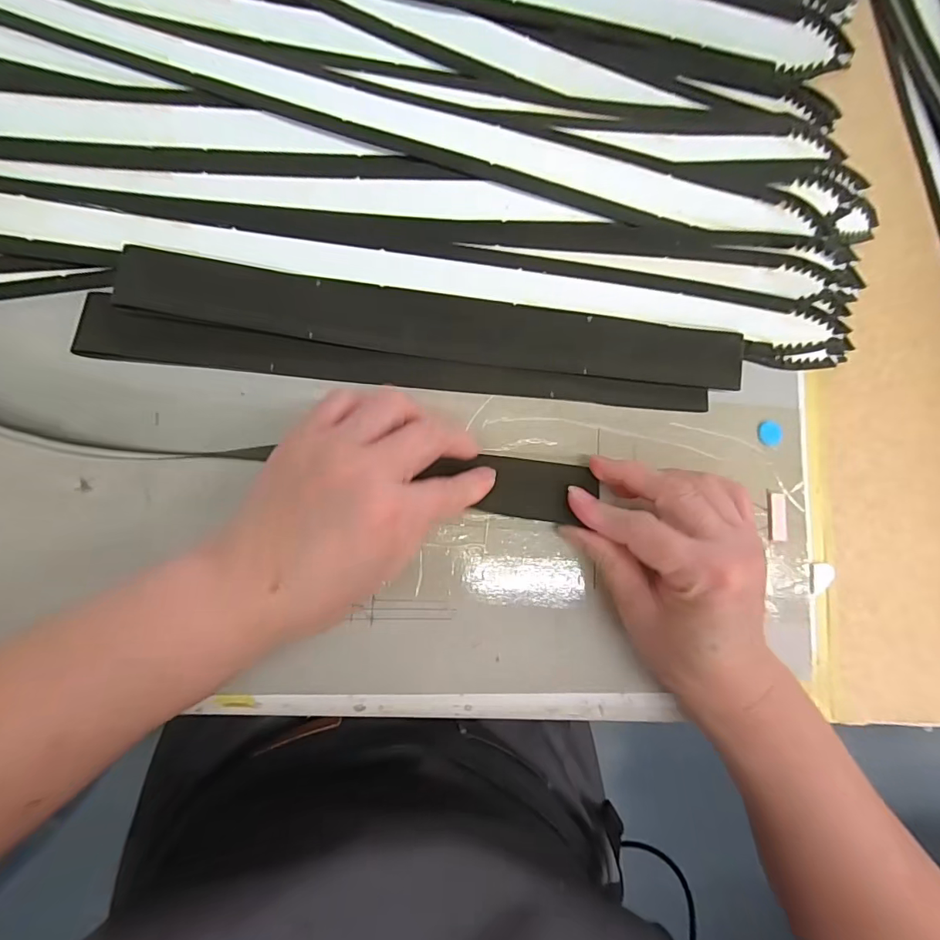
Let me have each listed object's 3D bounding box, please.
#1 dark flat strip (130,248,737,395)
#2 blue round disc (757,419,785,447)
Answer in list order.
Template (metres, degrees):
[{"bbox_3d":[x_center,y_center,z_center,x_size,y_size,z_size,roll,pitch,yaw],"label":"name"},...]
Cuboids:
[{"bbox_3d":[-0.007,-0.085,0.279,0.352,0.011,0.037,5,82,-8],"label":"dark flat strip"},{"bbox_3d":[0.194,-0.024,0.306,0.016,0.004,0.017,1,83,-8],"label":"blue round disc"}]

